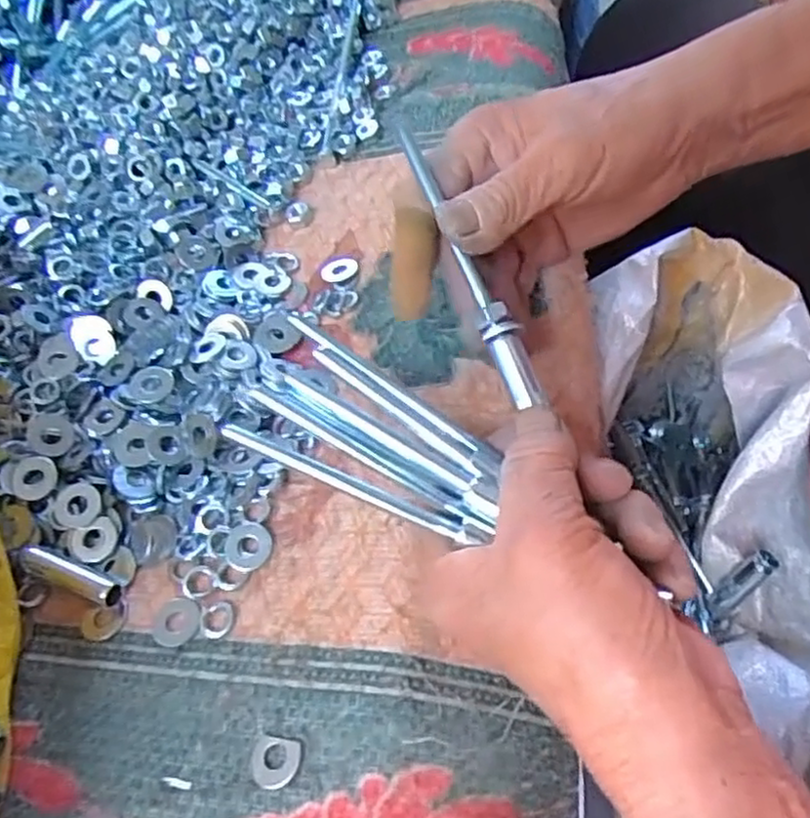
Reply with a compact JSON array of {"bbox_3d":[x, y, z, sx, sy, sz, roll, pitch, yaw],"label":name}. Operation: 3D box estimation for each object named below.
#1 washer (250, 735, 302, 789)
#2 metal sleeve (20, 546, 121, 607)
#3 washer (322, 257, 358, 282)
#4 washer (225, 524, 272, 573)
[{"bbox_3d":[-0.043,0.116,0.231,0.016,0.004,0.015,4,58,12],"label":"washer"},{"bbox_3d":[-0.131,0.066,0.276,0.044,0.008,0.010,15,61,18],"label":"metal sleeve"},{"bbox_3d":[-0.033,-0.070,0.354,0.019,0.004,0.016,-24,55,-2],"label":"washer"},{"bbox_3d":[-0.062,0.053,0.276,0.018,0.004,0.019,-4,57,6],"label":"washer"}]

